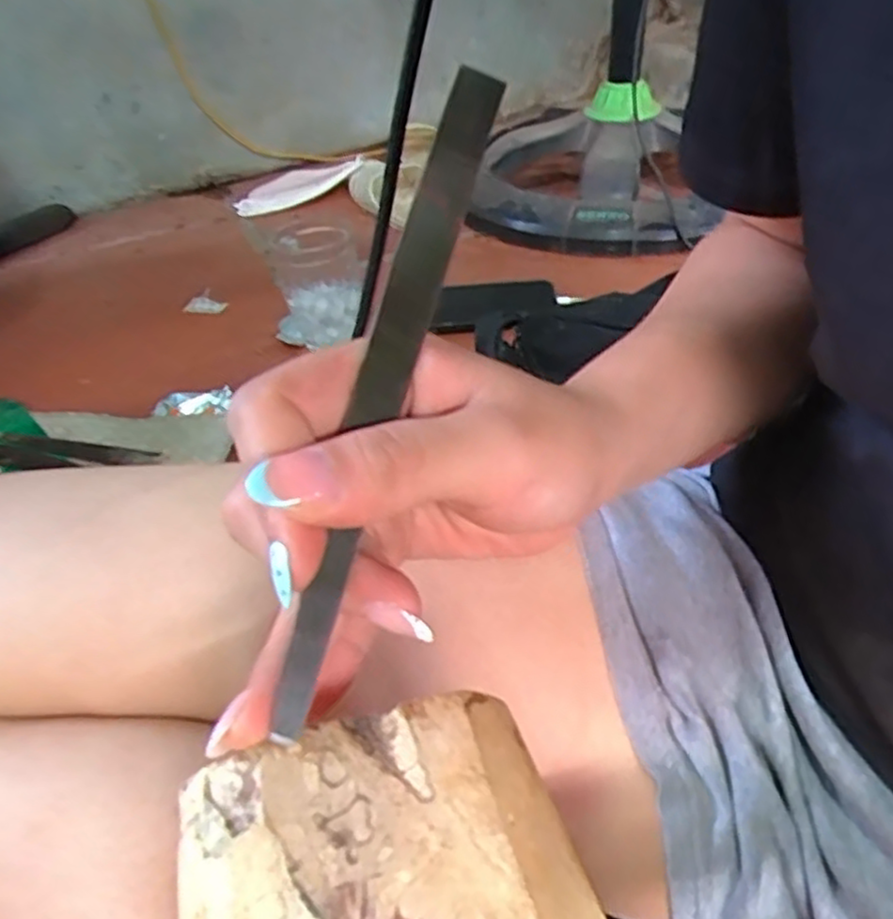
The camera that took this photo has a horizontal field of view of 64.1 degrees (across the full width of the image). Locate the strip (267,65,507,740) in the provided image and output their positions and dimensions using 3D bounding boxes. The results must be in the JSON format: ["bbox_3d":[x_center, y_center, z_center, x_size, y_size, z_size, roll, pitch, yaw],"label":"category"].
[{"bbox_3d":[-0.013,-0.030,0.180,0.014,0.005,0.184,20,69,-9],"label":"strip"}]

